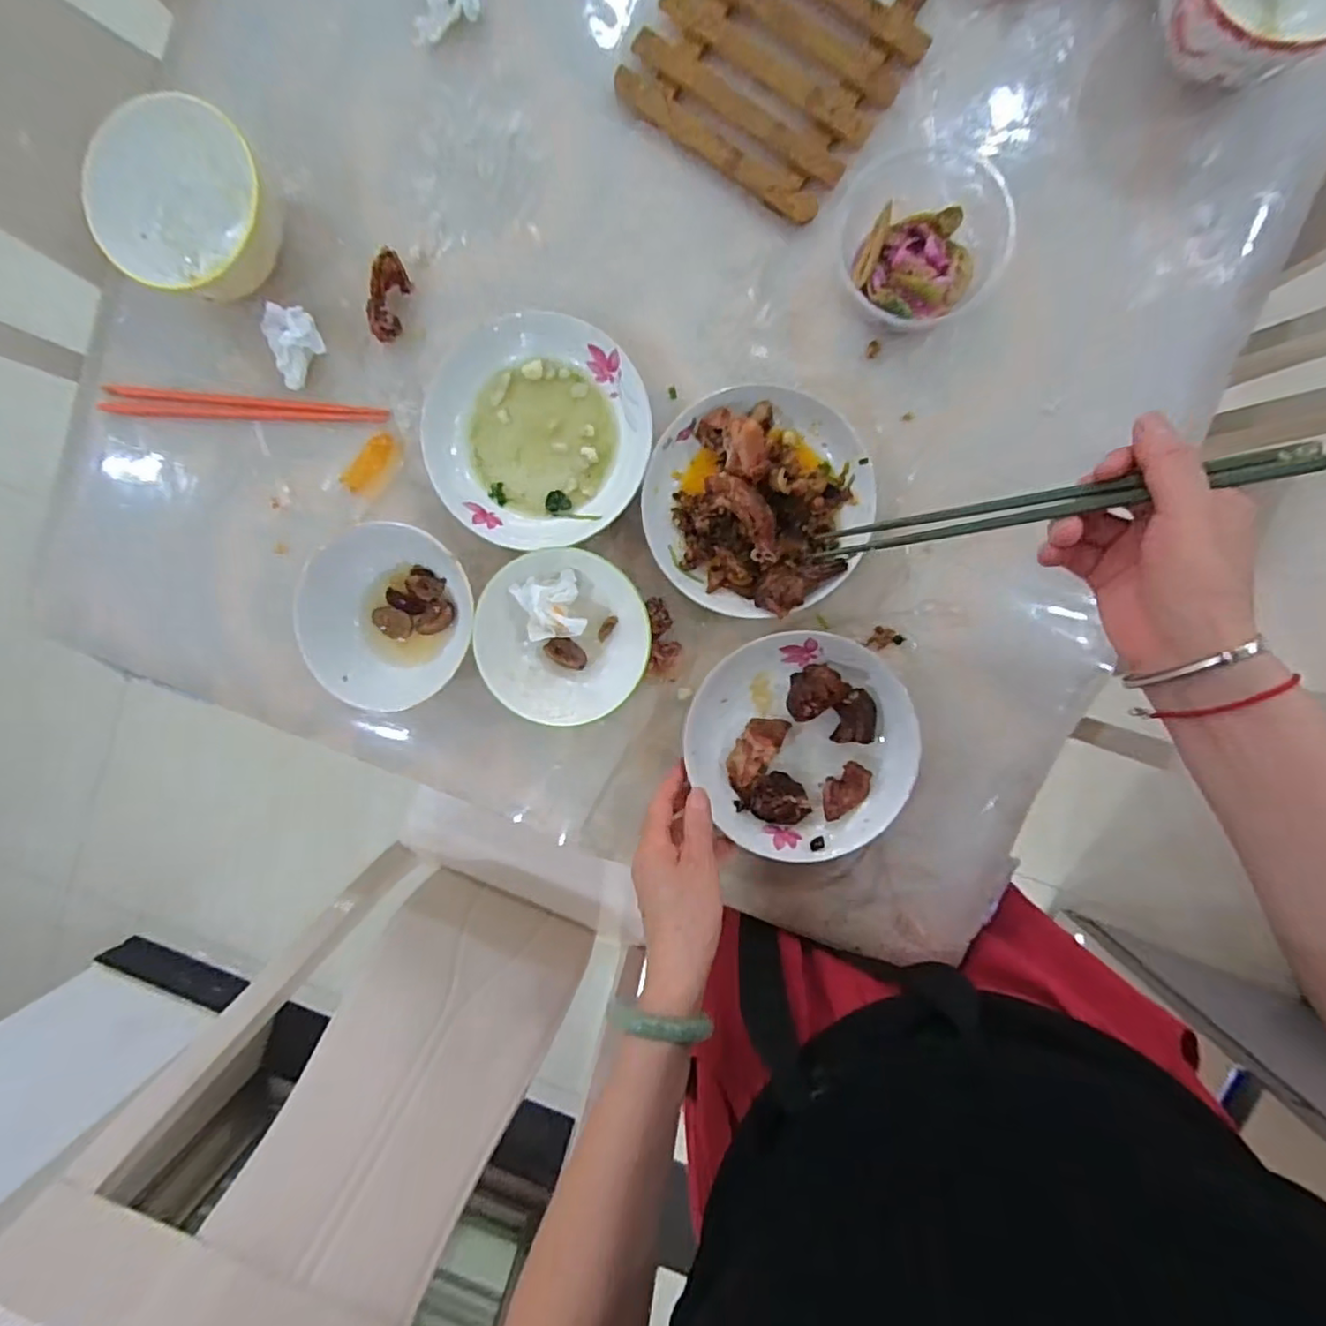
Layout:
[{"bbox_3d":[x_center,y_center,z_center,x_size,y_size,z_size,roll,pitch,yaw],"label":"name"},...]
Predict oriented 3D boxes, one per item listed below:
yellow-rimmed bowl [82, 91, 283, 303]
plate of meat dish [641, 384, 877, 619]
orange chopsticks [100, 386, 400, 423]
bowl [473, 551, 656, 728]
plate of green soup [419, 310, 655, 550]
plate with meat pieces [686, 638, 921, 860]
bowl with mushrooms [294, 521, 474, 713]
[{"bbox_3d":[-0.334,-0.323,0.459,0.121,0.068,0.113,0,95,4],"label":"yellow-rimmed bowl"},{"bbox_3d":[0.070,-0.117,0.469,0.159,0.045,0.159,0,95,4],"label":"plate of meat dish"},{"bbox_3d":[-0.334,-0.208,0.511,0.232,0.009,0.023,3,95,4],"label":"orange chopsticks"},{"bbox_3d":[-0.072,-0.019,0.476,0.130,0.054,0.122,0,95,4],"label":"bowl"},{"bbox_3d":[-0.095,-0.173,0.484,0.165,0.029,0.161,0,95,4],"label":"plate of green soup"},{"bbox_3d":[0.104,0.064,0.487,0.165,0.033,0.167,0,95,4],"label":"plate with meat pieces"},{"bbox_3d":[-0.207,-0.036,0.492,0.113,0.058,0.136,-13,94,5],"label":"bowl with mushrooms"}]

